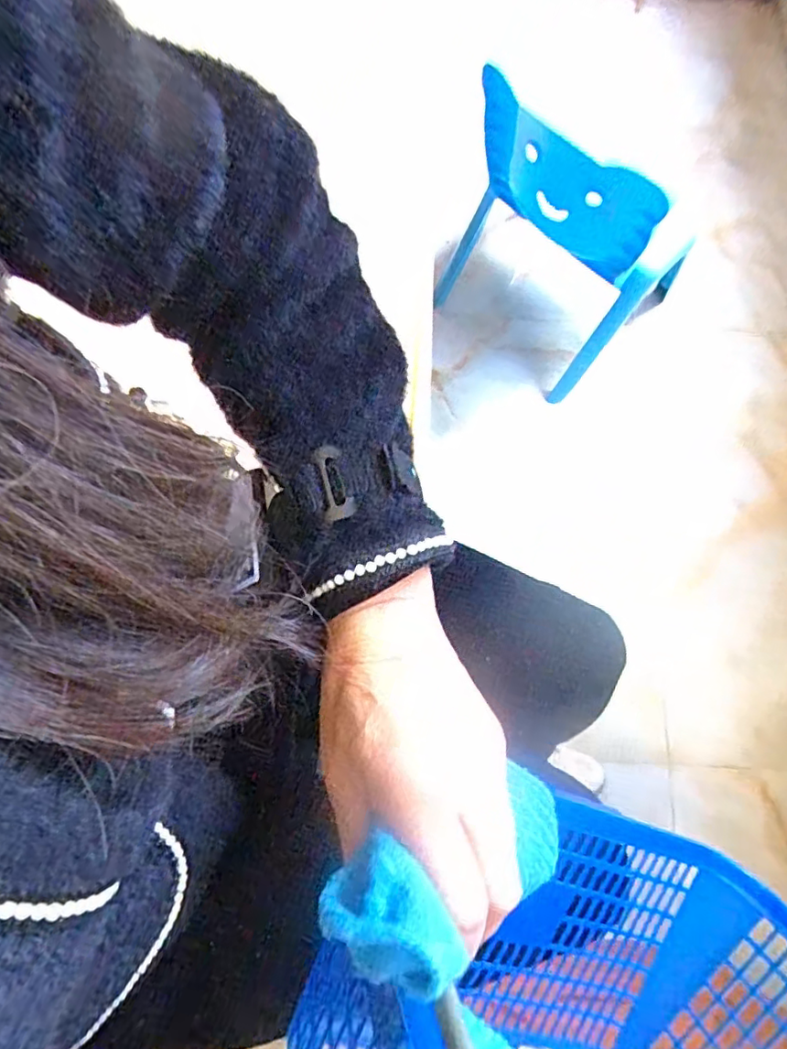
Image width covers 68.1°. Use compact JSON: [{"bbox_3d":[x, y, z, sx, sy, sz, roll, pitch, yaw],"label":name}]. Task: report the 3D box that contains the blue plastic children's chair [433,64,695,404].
[{"bbox_3d":[0.300,-0.527,0.978,0.310,0.486,0.370,-44,79,-11],"label":"blue plastic children's chair"}]

